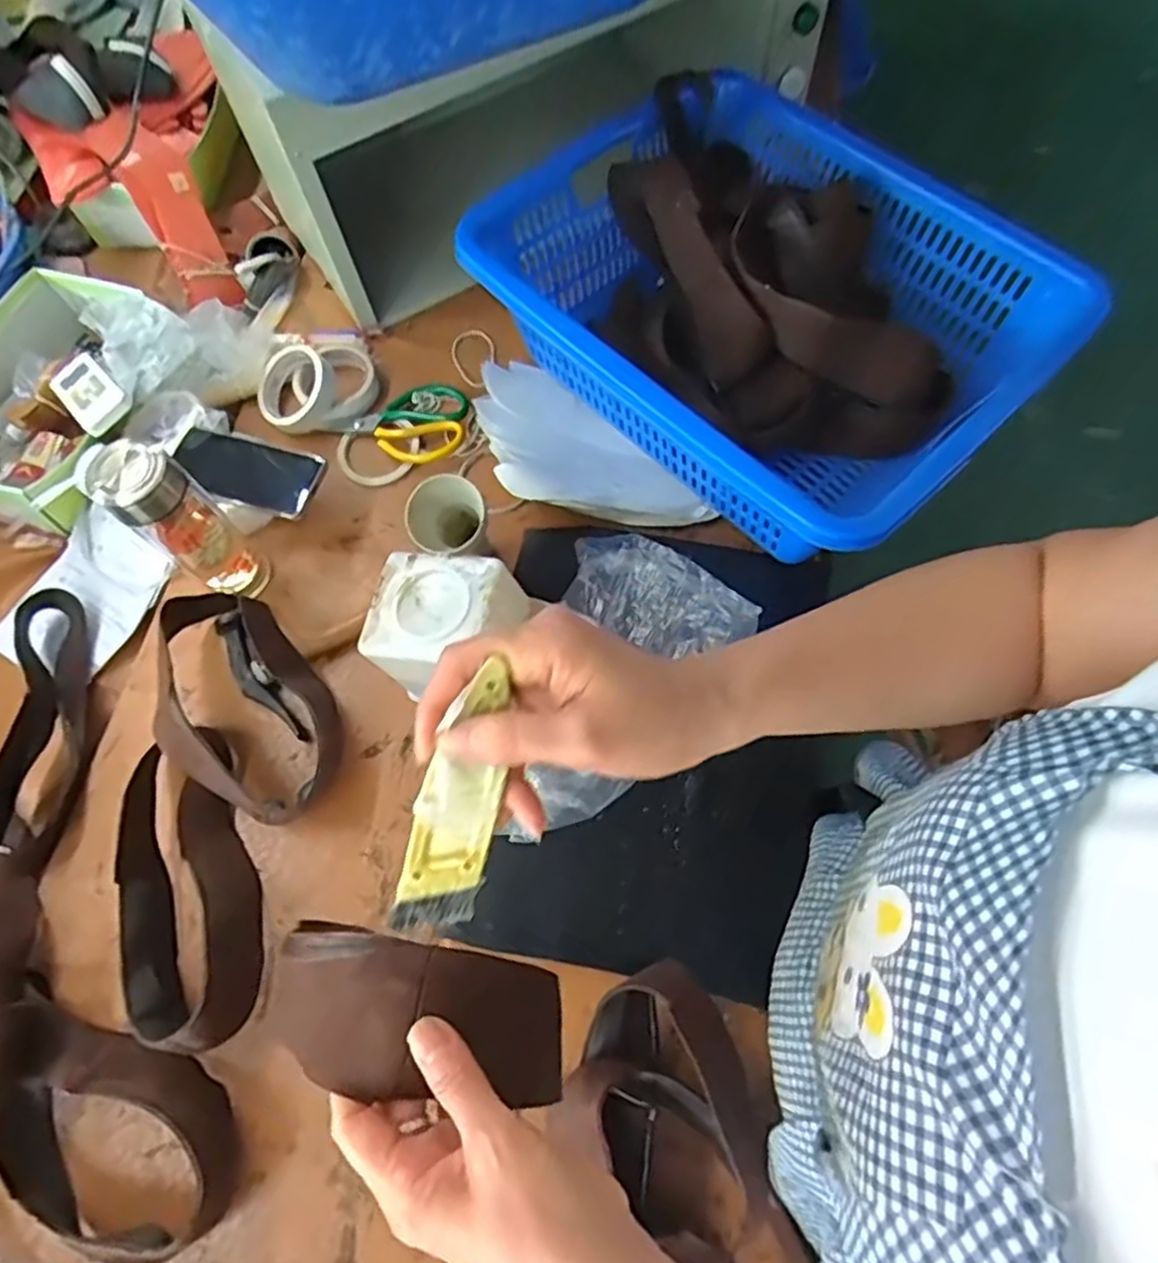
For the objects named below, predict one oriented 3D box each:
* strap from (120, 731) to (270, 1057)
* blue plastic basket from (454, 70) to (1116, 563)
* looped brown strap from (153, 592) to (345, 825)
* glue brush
[{"bbox_3d":[-0.355,0.223,0.643,0.104,0.057,0.276,-20,68,-6],"label":"strap"},{"bbox_3d":[0.184,-0.316,0.745,0.401,0.178,0.499,-42,72,-14],"label":"blue plastic basket"},{"bbox_3d":[-0.328,0.065,0.692,0.145,0.082,0.254,-43,72,-14],"label":"looped brown strap"},{"bbox_3d":[-0.052,0.075,0.313,0.036,0.006,0.130,13,107,-10],"label":"glue brush"}]

